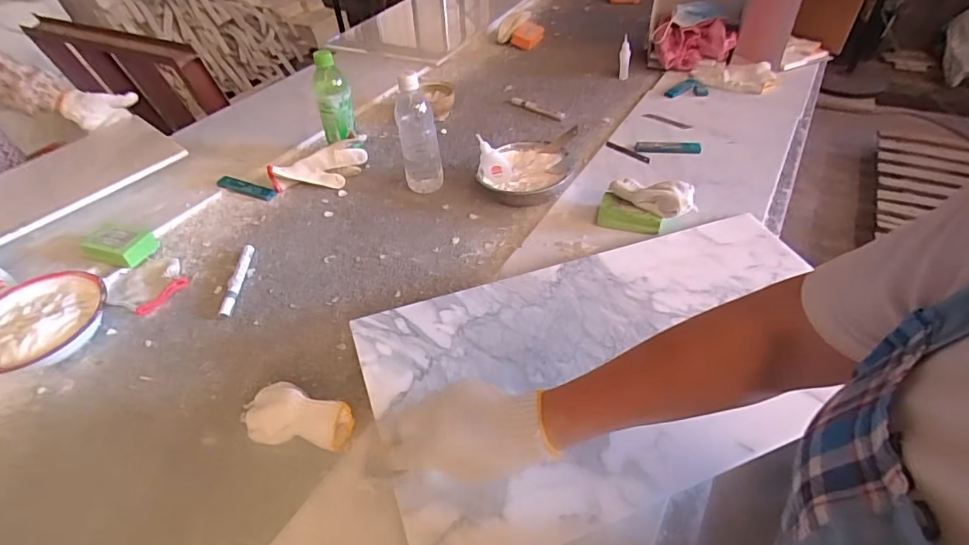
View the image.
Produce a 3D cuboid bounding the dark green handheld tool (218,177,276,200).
[{"bbox_3d":[-0.437,-0.155,0.906,0.130,0.006,0.032,16,48,15],"label":"dark green handheld tool"}]

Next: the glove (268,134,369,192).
[{"bbox_3d":[-0.296,-0.192,0.900,0.172,0.068,0.048,-18,46,-13],"label":"glove"}]

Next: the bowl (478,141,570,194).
[{"bbox_3d":[0.068,-0.171,0.863,0.146,0.061,0.156,0,46,0],"label":"bowl"}]

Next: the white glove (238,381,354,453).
[{"bbox_3d":[-0.203,0.153,0.546,0.123,0.048,0.064,4,44,7],"label":"white glove"}]

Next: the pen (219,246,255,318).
[{"bbox_3d":[-0.362,0.009,0.731,0.017,0.012,0.139,-2,46,-2],"label":"pen"}]

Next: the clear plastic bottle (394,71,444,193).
[{"bbox_3d":[-0.109,-0.230,0.831,0.065,0.199,0.059,-11,45,-6],"label":"clear plastic bottle"}]

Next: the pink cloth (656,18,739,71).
[{"bbox_3d":[0.483,-0.529,1.153,0.157,0.074,0.090,-11,45,-6],"label":"pink cloth"}]

